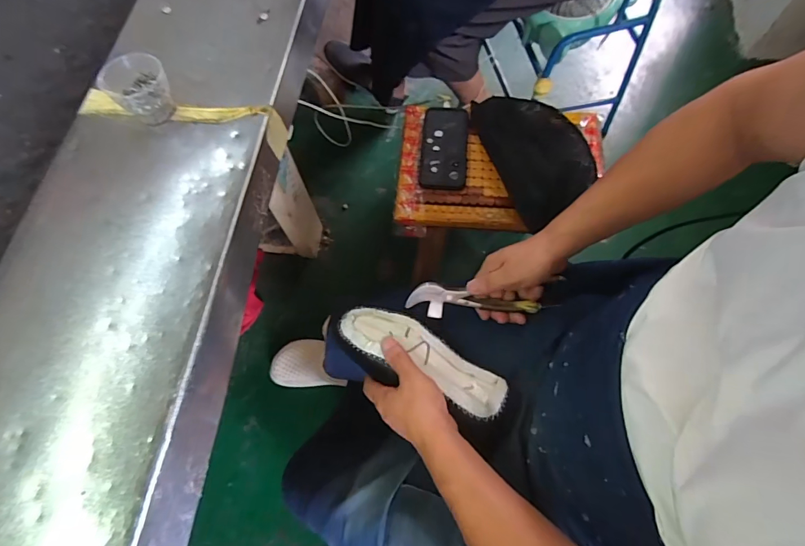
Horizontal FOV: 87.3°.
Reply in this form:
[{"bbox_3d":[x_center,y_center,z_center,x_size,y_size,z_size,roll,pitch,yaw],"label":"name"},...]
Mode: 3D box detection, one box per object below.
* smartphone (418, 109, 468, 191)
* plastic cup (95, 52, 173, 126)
[{"bbox_3d":[0.074,-0.223,0.740,0.078,0.010,0.167,5,69,3],"label":"smartphone"},{"bbox_3d":[-0.289,-0.205,0.470,0.056,0.049,0.060,-1,69,1],"label":"plastic cup"}]

